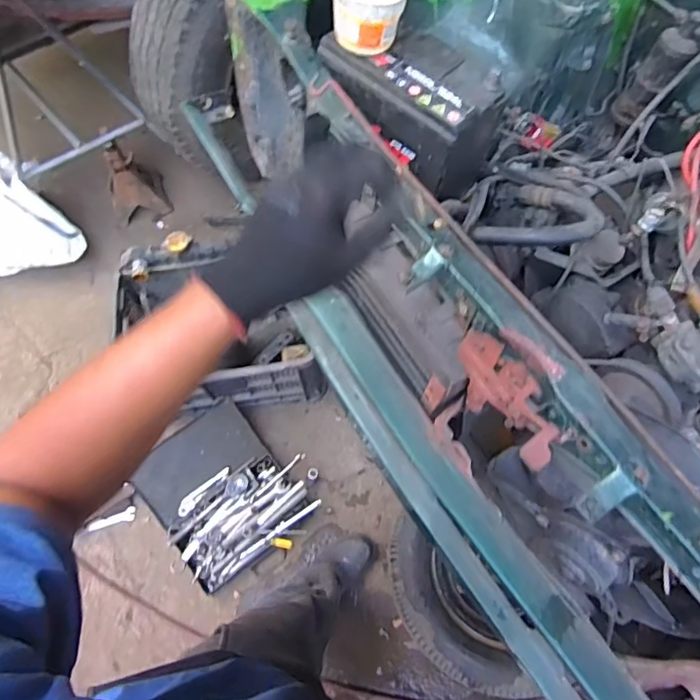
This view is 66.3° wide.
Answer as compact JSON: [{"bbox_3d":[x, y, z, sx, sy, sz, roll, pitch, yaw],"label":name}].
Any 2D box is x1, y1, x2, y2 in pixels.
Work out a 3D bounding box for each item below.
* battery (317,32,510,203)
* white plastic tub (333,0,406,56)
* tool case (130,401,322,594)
[{"bbox_3d":[0.079,-0.338,0.760,0.142,0.160,0.238,-42,71,-16],"label":"battery"},{"bbox_3d":[0.025,-0.423,0.667,0.092,0.085,0.086,-1,65,1],"label":"white plastic tub"},{"bbox_3d":[-0.338,0.374,1.441,0.377,0.098,0.393,-39,70,-15],"label":"tool case"}]

